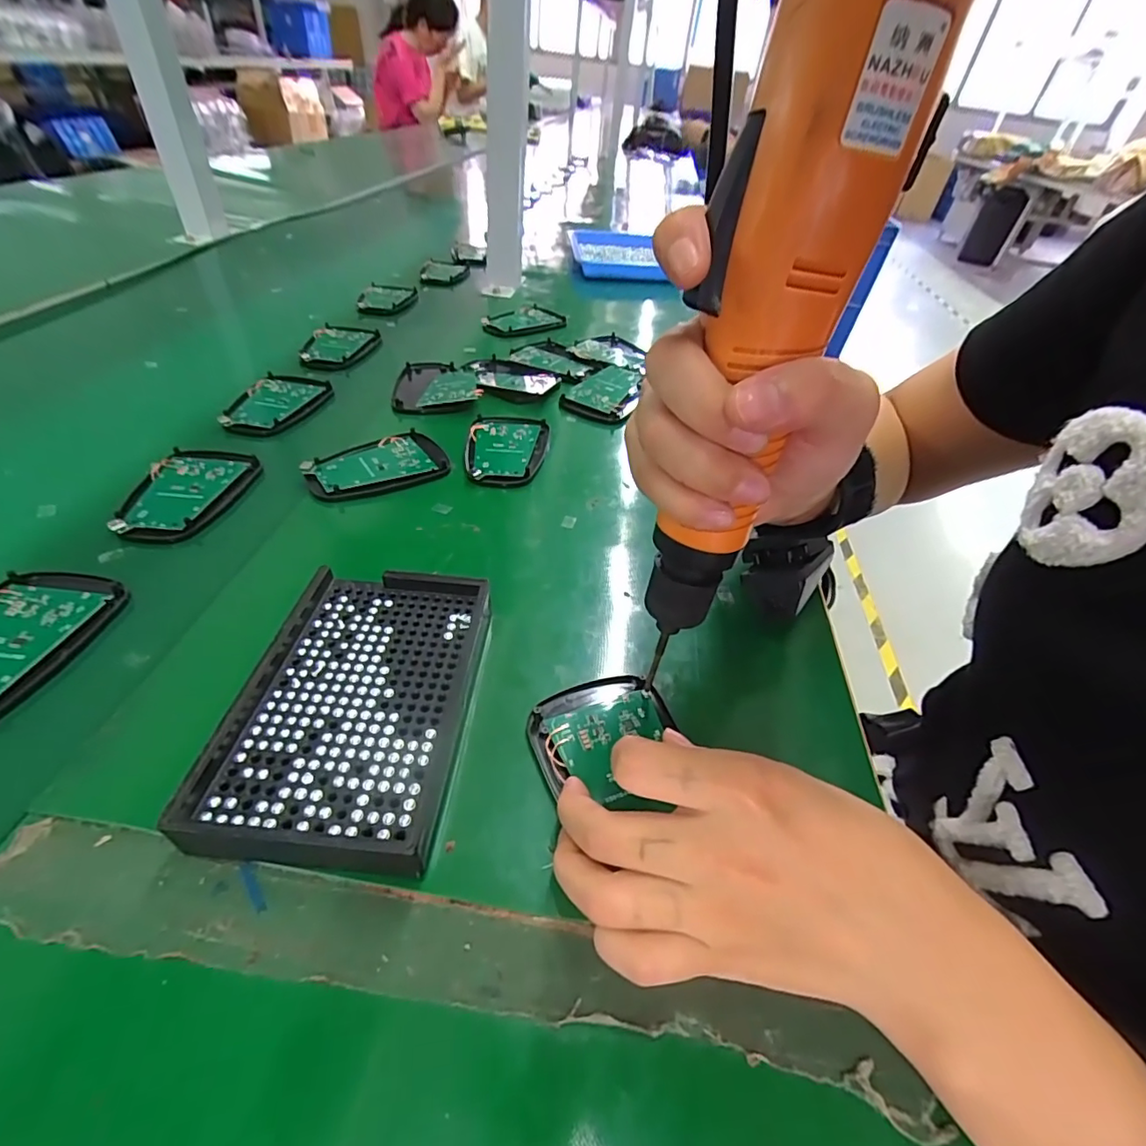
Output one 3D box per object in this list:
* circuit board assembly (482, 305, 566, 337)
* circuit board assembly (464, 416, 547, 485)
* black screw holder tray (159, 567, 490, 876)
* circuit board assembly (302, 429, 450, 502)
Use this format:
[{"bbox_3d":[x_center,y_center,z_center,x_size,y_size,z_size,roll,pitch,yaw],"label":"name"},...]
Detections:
[{"bbox_3d":[-0.056,-0.293,0.620,0.098,0.007,0.071,-27,52,-29],"label":"circuit board assembly"},{"bbox_3d":[-0.052,-0.099,0.416,0.064,0.008,0.095,2,43,-3],"label":"circuit board assembly"},{"bbox_3d":[-0.096,0.056,0.237,0.099,0.025,0.140,5,43,1],"label":"black screw holder tray"},{"bbox_3d":[-0.142,-0.078,0.385,0.094,0.008,0.060,-25,51,-27],"label":"circuit board assembly"}]

